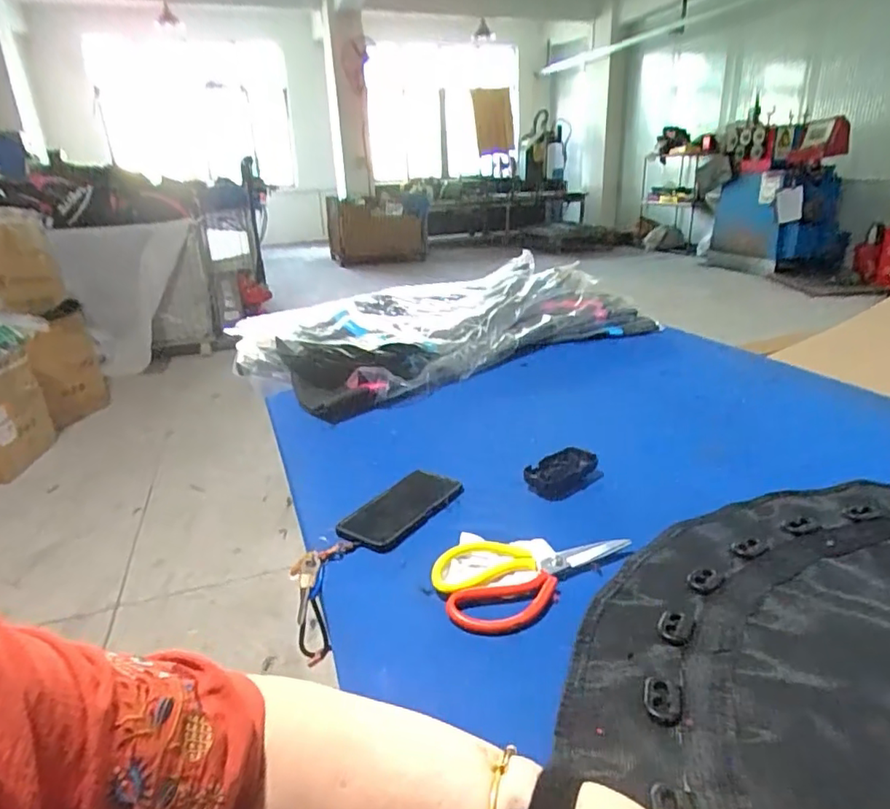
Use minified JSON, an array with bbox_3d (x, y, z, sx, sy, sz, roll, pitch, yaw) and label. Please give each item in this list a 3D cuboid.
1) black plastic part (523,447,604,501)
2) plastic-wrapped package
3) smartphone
[{"bbox_3d":[0.157,0.091,0.760,0.115,0.026,0.068,-17,26,-35],"label":"black plastic part"},{"bbox_3d":[0.028,-0.209,1.442,1.049,0.111,0.553,-18,26,-33],"label":"plastic-wrapped package"},{"bbox_3d":[-0.052,0.124,0.708,0.087,0.011,0.169,11,24,31],"label":"smartphone"}]

